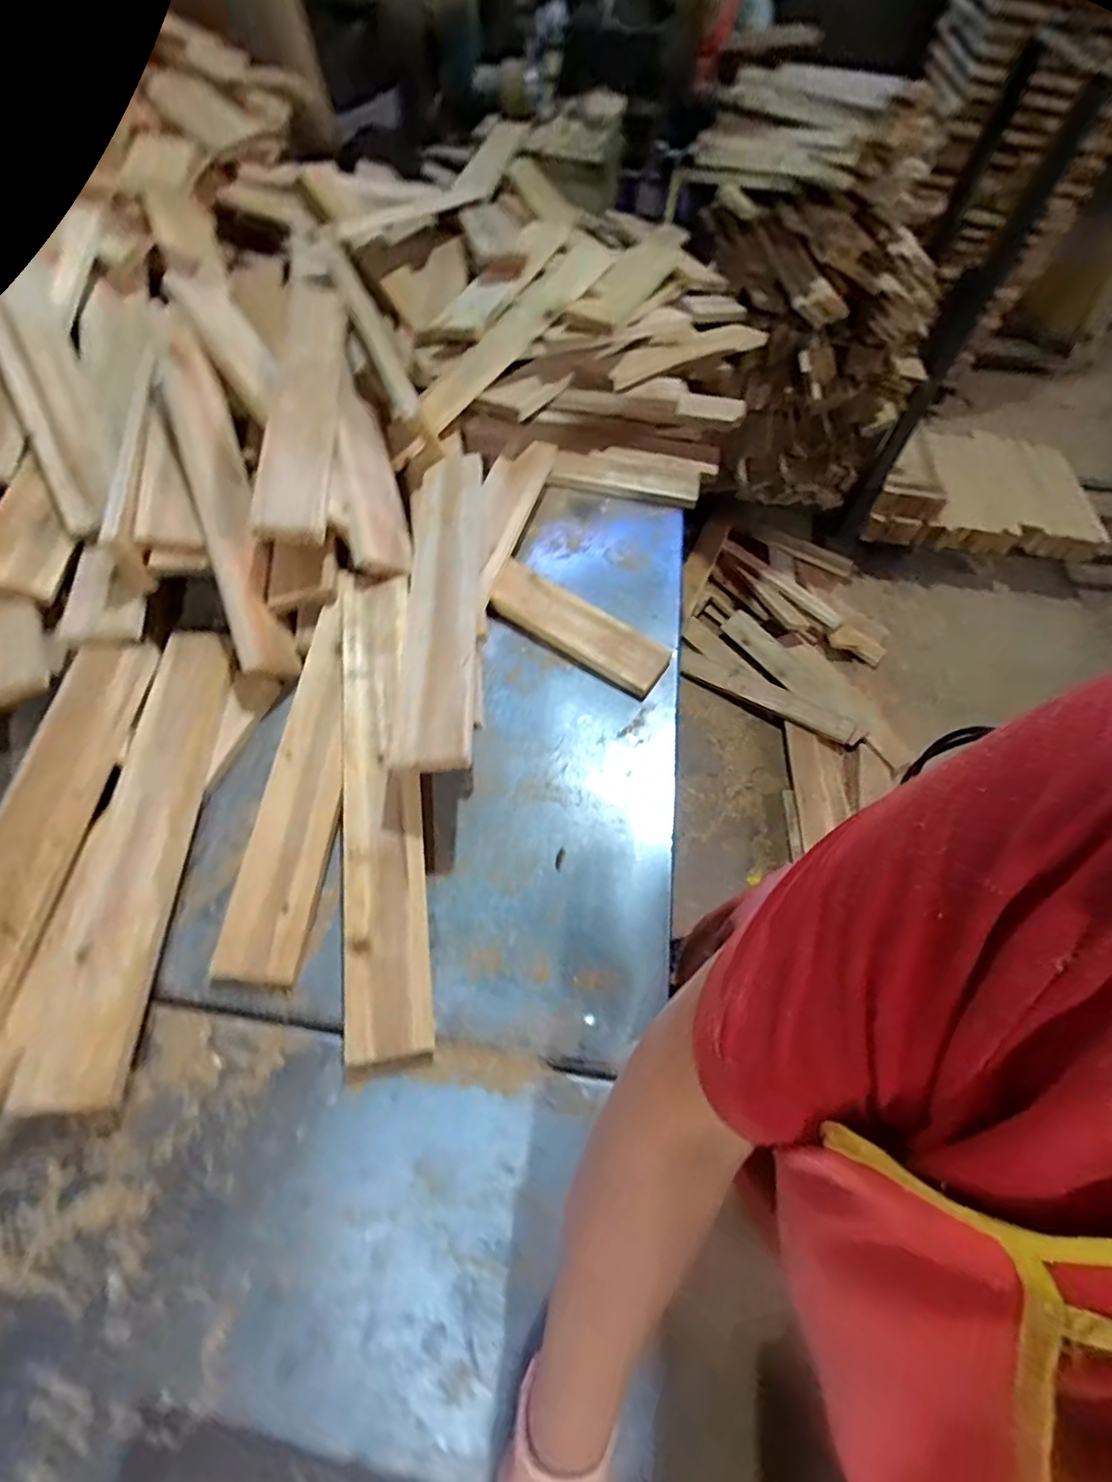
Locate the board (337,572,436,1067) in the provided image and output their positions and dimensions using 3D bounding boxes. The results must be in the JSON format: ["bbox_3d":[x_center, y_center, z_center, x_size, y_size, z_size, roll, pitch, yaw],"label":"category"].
[{"bbox_3d":[-0.189,0.041,0.625,0.081,0.027,0.534,-4,67,-16],"label":"board"}]

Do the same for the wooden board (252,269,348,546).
[{"bbox_3d":[-0.346,-0.487,0.801,0.081,0.031,0.556,6,58,-25],"label":"wooden board"}]

